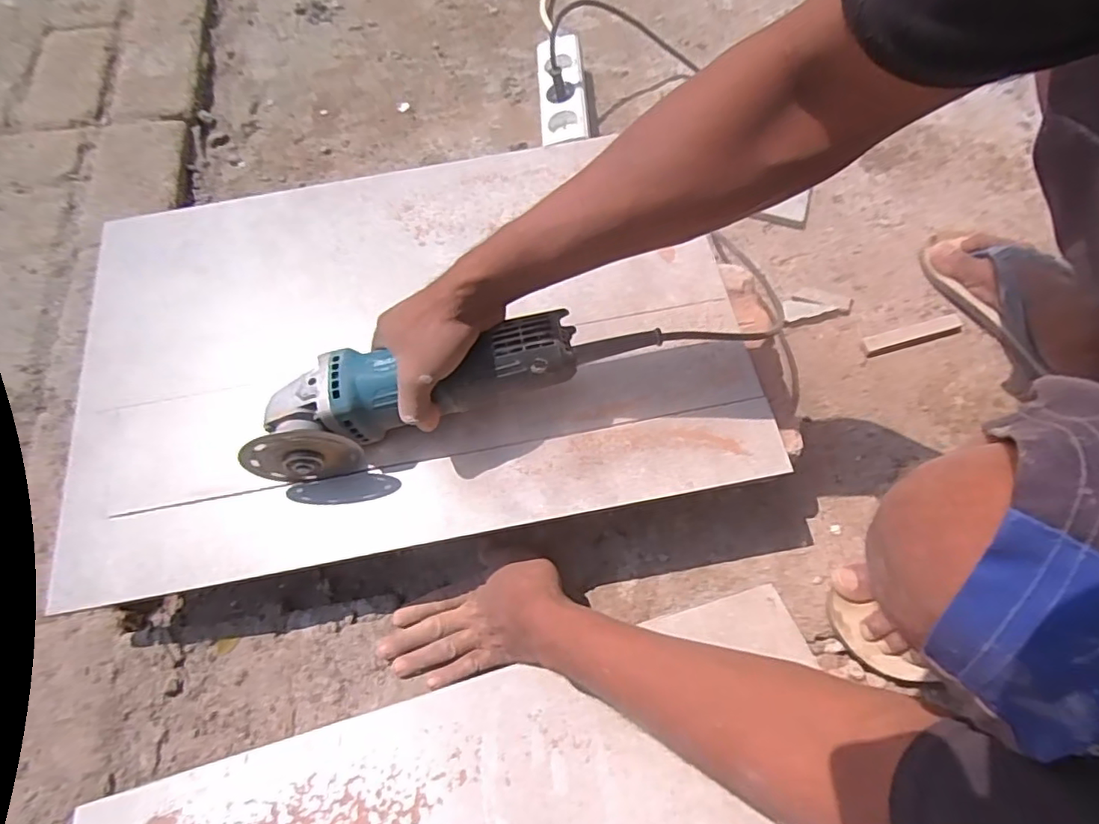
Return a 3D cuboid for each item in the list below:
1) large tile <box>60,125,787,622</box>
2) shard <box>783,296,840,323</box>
[{"bbox_3d":[-0.133,-0.074,0.535,0.586,0.013,0.386,-11,68,-2],"label":"large tile"},{"bbox_3d":[0.284,-0.116,0.641,0.059,0.009,0.026,-14,69,-3],"label":"shard"}]

